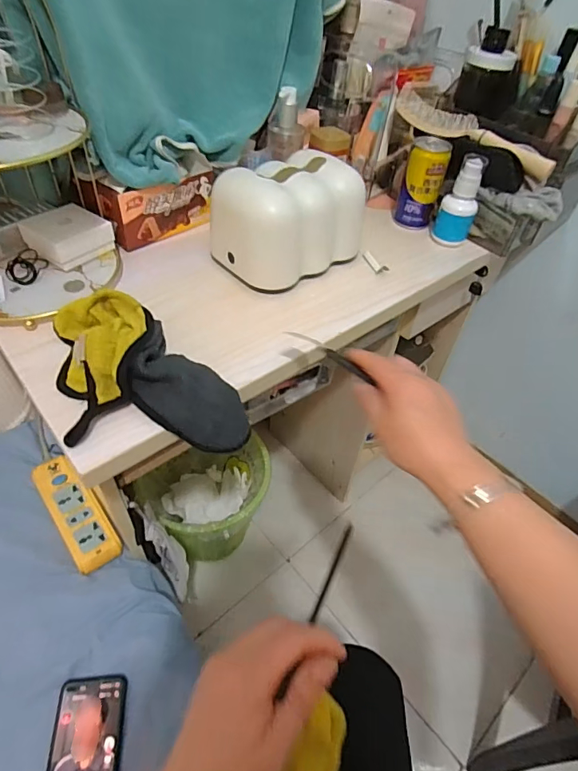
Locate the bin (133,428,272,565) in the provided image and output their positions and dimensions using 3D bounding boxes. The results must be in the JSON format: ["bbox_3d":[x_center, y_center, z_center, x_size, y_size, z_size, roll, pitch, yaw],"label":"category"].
[{"bbox_3d":[-0.174,0.273,1.044,0.244,0.284,0.256,-7,49,-12],"label":"bin"}]

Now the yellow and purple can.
[{"bbox_3d":[0.199,-0.301,0.671,0.060,0.110,0.054,16,48,9],"label":"yellow and purple can"}]

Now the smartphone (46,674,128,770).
[{"bbox_3d":[-0.214,0.390,0.466,0.074,0.011,0.149,-1,48,-6],"label":"smartphone"}]

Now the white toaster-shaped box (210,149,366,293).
[{"bbox_3d":[0.005,-0.207,0.571,0.176,0.119,0.108,-30,57,-28],"label":"white toaster-shaped box"}]

